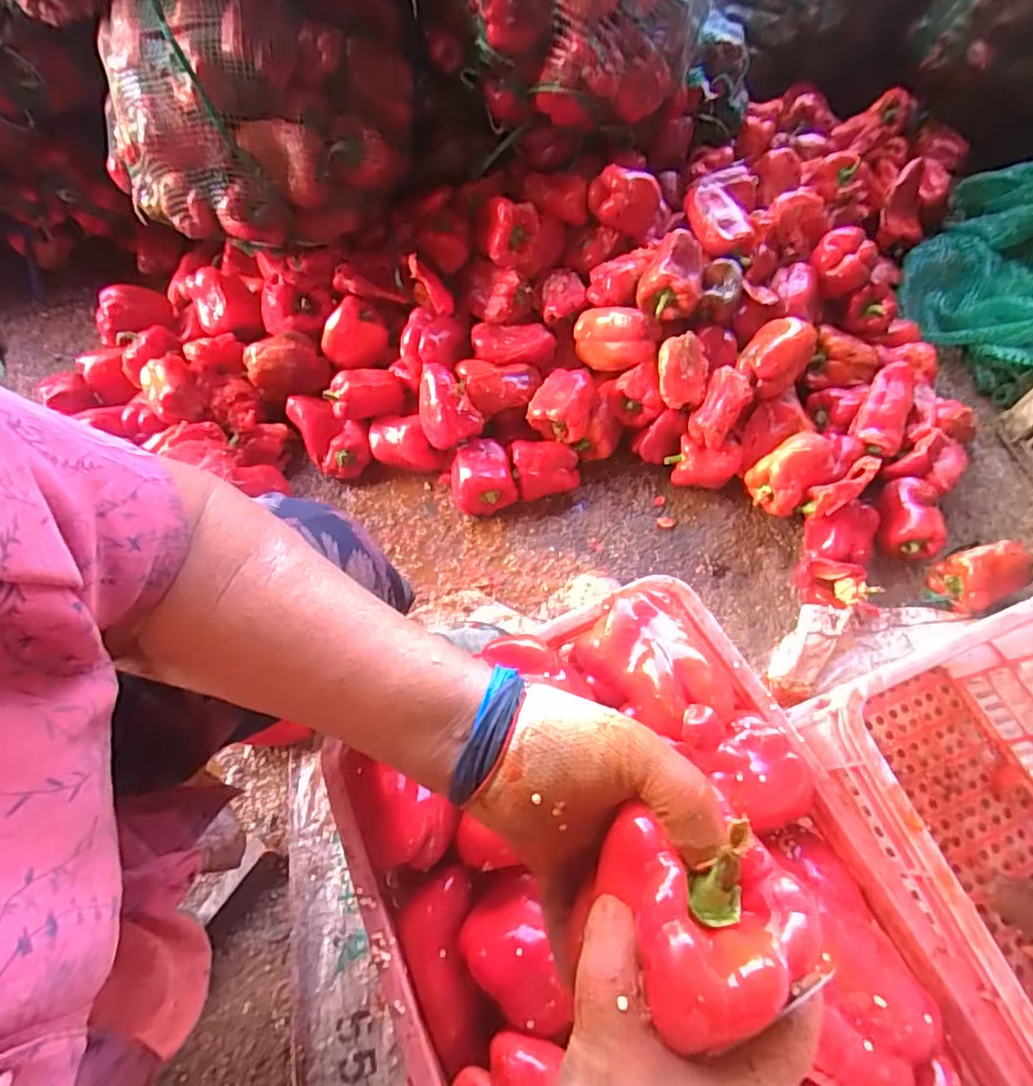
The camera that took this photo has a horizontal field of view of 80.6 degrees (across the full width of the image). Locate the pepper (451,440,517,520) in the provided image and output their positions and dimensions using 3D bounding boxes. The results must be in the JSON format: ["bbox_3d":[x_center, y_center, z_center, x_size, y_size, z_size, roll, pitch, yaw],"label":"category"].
[{"bbox_3d":[-0.053,-0.098,0.908,0.091,0.081,0.083,0,62,0],"label":"pepper"}]

